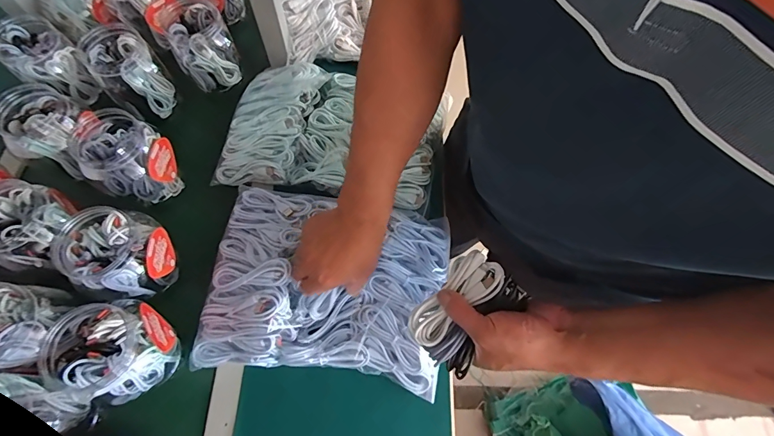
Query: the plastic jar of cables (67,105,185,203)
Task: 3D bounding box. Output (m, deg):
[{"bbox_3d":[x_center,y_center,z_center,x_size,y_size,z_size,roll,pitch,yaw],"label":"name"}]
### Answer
[{"bbox_3d":[-0.395,-0.088,0.590,0.118,0.119,0.110,32,70,12],"label":"plastic jar of cables"}]

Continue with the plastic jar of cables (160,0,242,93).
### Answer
[{"bbox_3d":[-0.326,-0.301,0.683,0.096,0.134,0.088,0,66,-1],"label":"plastic jar of cables"}]

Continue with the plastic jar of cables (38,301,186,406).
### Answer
[{"bbox_3d":[-0.335,0.169,0.474,0.118,0.117,0.100,-37,72,-16],"label":"plastic jar of cables"}]

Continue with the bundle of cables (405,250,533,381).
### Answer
[{"bbox_3d":[0.082,0.096,0.403,0.079,0.040,0.114,40,72,15],"label":"bundle of cables"}]

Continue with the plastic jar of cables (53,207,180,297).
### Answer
[{"bbox_3d":[-0.355,0.049,0.519,0.100,0.120,0.097,0,66,-1],"label":"plastic jar of cables"}]

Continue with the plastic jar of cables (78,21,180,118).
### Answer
[{"bbox_3d":[-0.437,-0.249,0.655,0.096,0.126,0.093,0,66,-1],"label":"plastic jar of cables"}]

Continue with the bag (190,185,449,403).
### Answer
[{"bbox_3d":[-0.084,0.088,0.554,0.334,0.062,0.260,7,66,2],"label":"bag"}]

